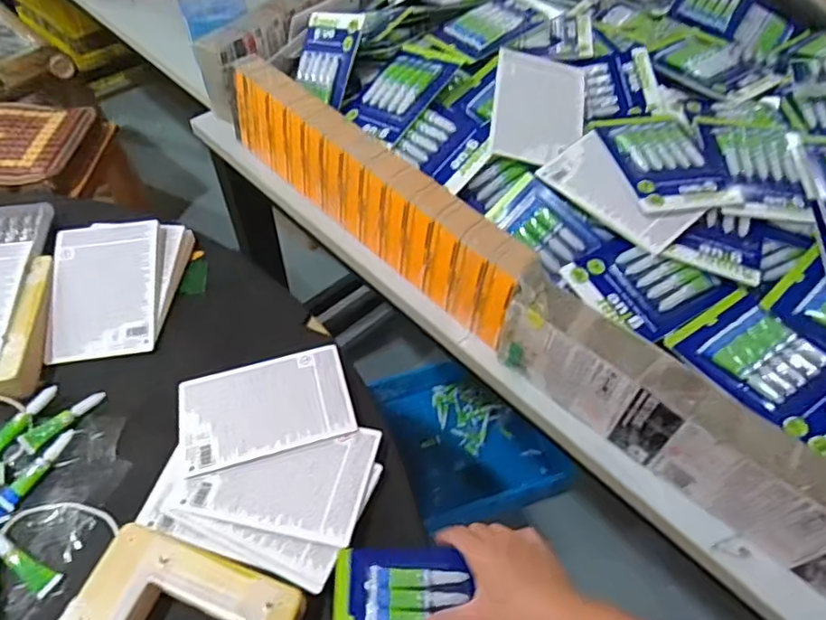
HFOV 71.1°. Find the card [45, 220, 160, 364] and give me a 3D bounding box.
[{"bbox_3d":[-0.354,-0.026,0.664,0.117,0.008,0.172,-8,66,-3],"label":"card"}]

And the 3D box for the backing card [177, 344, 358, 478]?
[{"bbox_3d":[-0.153,0.098,0.596,0.169,0.004,0.114,-14,50,-10],"label":"backing card"}]

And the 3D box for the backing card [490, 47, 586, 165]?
[{"bbox_3d":[0.158,-0.249,0.719,0.114,0.009,0.167,12,67,-7],"label":"backing card"}]

